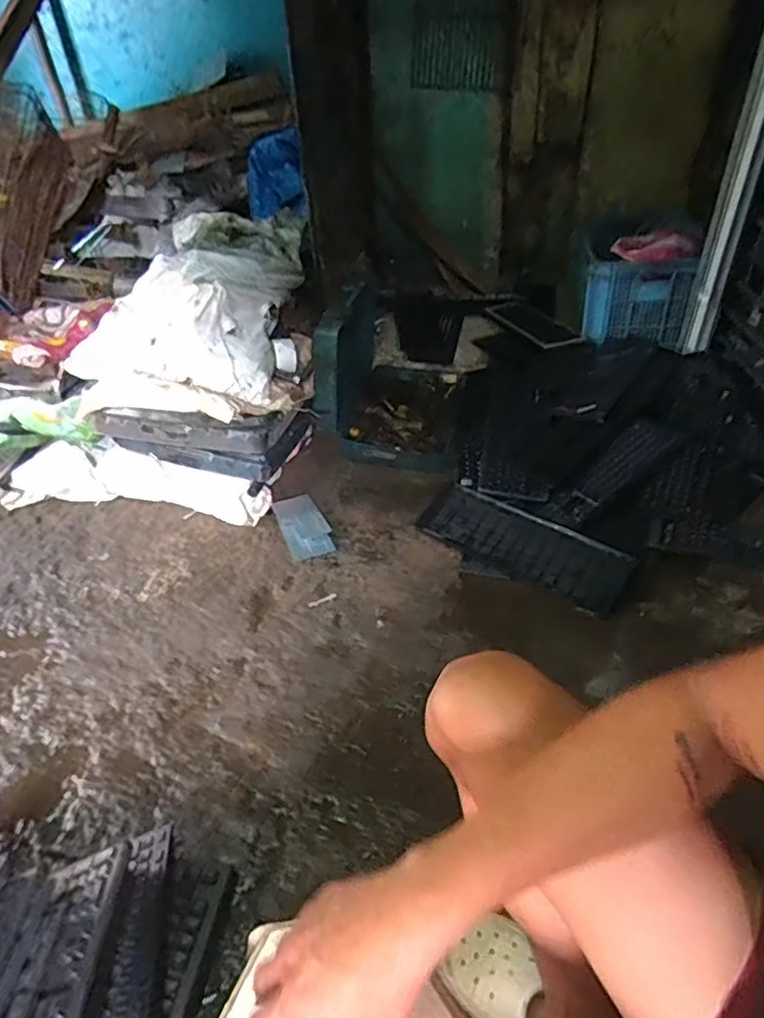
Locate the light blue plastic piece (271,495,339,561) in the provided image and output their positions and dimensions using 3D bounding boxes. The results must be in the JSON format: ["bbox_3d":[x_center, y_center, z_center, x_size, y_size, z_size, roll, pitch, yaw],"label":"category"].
[{"bbox_3d":[-0.178,0.039,1.397,0.103,0.013,0.207,-17,43,-14],"label":"light blue plastic piece"}]

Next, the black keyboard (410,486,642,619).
[{"bbox_3d":[0.299,0.071,1.293,0.444,0.040,0.177,25,48,31],"label":"black keyboard"}]

